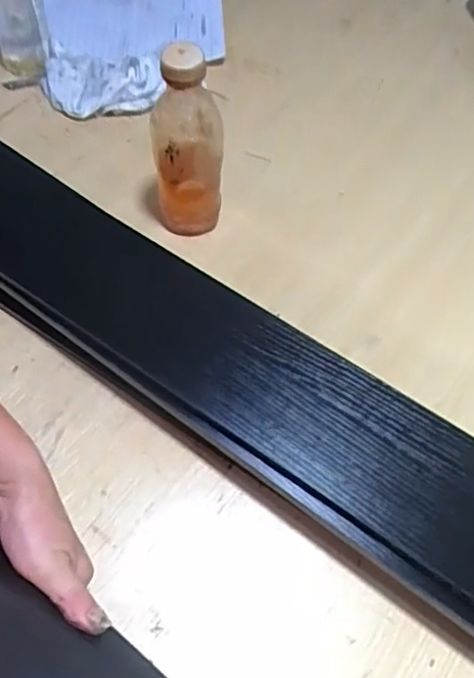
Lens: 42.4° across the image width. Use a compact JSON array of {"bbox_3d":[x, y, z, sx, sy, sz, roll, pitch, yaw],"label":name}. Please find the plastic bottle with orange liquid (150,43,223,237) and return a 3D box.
[{"bbox_3d":[-0.054,-0.188,0.639,0.077,0.216,0.066,-5,59,-3],"label":"plastic bottle with orange liquid"}]

